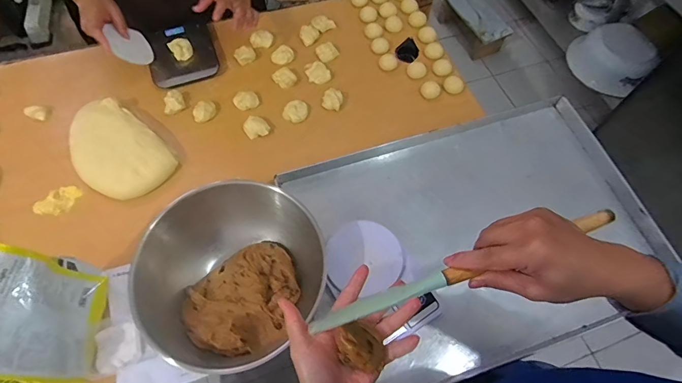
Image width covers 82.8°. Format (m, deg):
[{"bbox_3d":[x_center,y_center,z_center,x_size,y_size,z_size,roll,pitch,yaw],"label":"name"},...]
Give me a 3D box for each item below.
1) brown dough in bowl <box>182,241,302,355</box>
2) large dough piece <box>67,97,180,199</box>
[{"bbox_3d":[-0.142,0.162,0.573,0.167,0.044,0.150,-28,67,-15],"label":"brown dough in bowl"},{"bbox_3d":[-0.418,-0.081,0.709,0.216,0.051,0.144,40,69,18],"label":"large dough piece"}]

